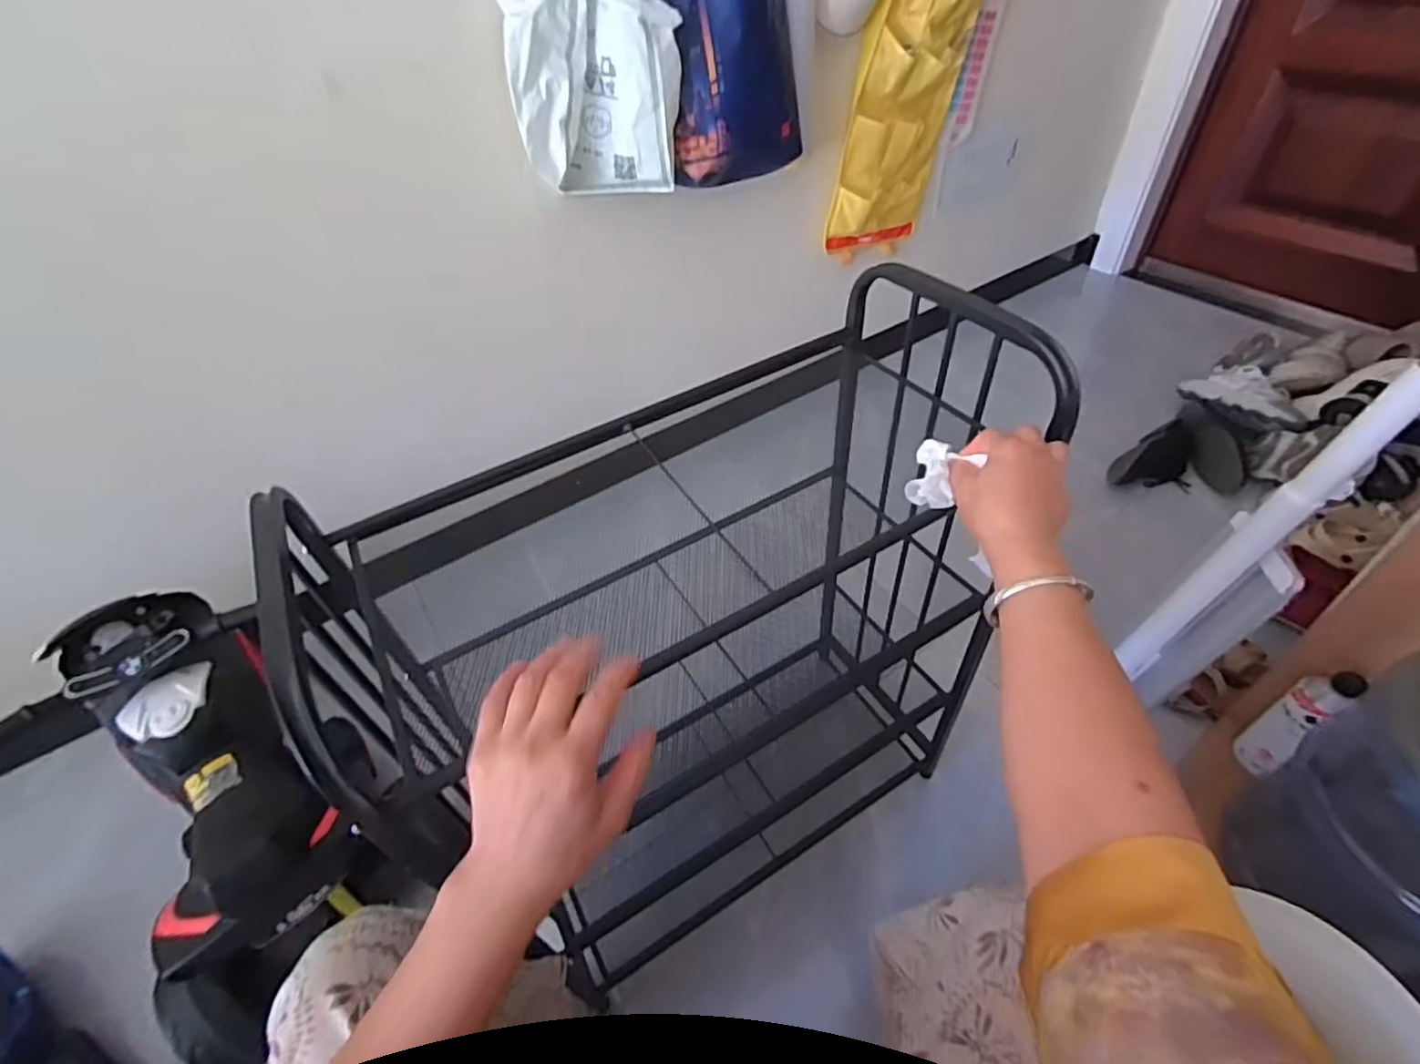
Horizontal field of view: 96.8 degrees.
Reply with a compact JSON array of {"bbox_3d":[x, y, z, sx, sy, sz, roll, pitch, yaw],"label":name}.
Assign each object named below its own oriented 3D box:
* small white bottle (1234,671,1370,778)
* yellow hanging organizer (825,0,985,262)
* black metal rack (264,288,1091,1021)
[{"bbox_3d":[0.785,0.261,0.851,0.048,0.216,0.064,23,52,26],"label":"small white bottle"},{"bbox_3d":[0.444,-0.983,1.310,0.335,0.770,0.084,-21,47,-30],"label":"yellow hanging organizer"},{"bbox_3d":[0.011,0.157,0.752,0.614,0.754,0.306,-25,48,-17],"label":"black metal rack"}]

